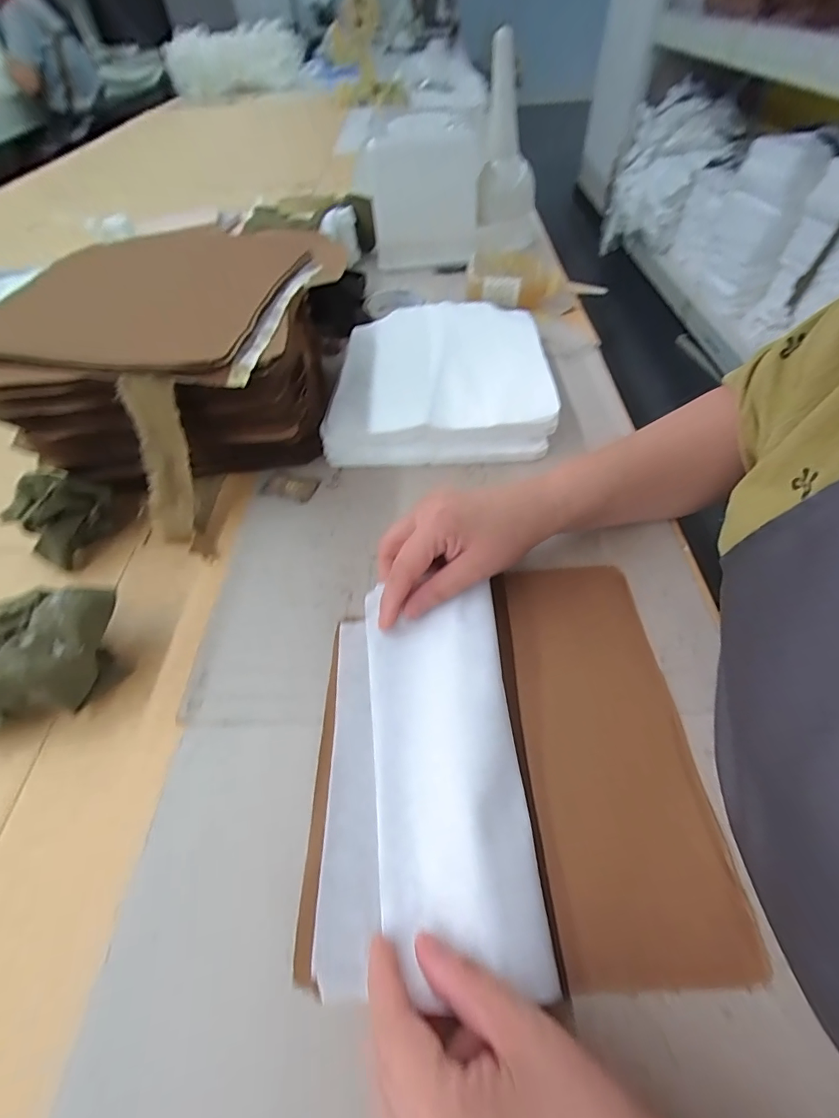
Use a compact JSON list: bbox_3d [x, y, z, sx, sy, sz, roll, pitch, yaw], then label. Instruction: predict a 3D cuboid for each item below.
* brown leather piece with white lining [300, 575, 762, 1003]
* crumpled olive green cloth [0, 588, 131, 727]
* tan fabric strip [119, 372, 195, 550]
[{"bbox_3d":[0.048,0.102,0.278,0.215,0.026,0.231,-3,52,2],"label":"brown leather piece with white lining"},{"bbox_3d":[-0.251,0.064,0.304,0.094,0.059,0.088,-6,52,-1],"label":"crumpled olive green cloth"},{"bbox_3d":[-0.200,-0.074,0.362,0.035,0.131,0.017,11,28,13],"label":"tan fabric strip"}]

